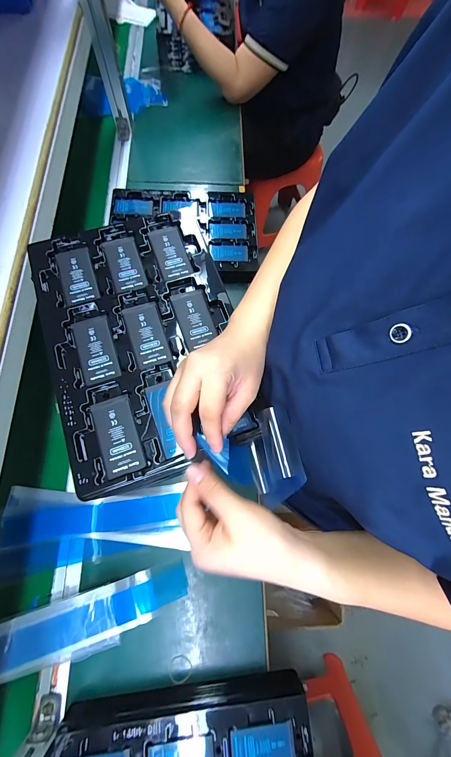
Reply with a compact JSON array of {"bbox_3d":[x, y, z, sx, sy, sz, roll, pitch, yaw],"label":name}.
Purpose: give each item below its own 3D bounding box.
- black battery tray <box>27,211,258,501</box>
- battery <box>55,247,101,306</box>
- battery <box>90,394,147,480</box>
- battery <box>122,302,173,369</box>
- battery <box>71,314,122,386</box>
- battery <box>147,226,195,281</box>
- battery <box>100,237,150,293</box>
[{"bbox_3d":[-0.103,-0.055,0.359,0.220,0.017,0.330,-20,74,-8],"label":"black battery tray"},{"bbox_3d":[-0.194,-0.134,0.382,0.045,0.007,0.085,-18,73,-8],"label":"battery"},{"bbox_3d":[-0.119,0.063,0.323,0.043,0.004,0.084,-18,73,-8],"label":"battery"},{"bbox_3d":[-0.097,-0.054,0.362,0.043,0.004,0.084,-18,73,-8],"label":"battery"},{"bbox_3d":[-0.156,-0.036,0.350,0.044,0.006,0.083,-17,73,-8],"label":"battery"},{"bbox_3d":[-0.075,-0.173,0.402,0.043,0.005,0.083,-18,73,-8],"label":"battery"},{"bbox_3d":[-0.135,-0.154,0.393,0.044,0.005,0.085,-21,74,-8],"label":"battery"}]

